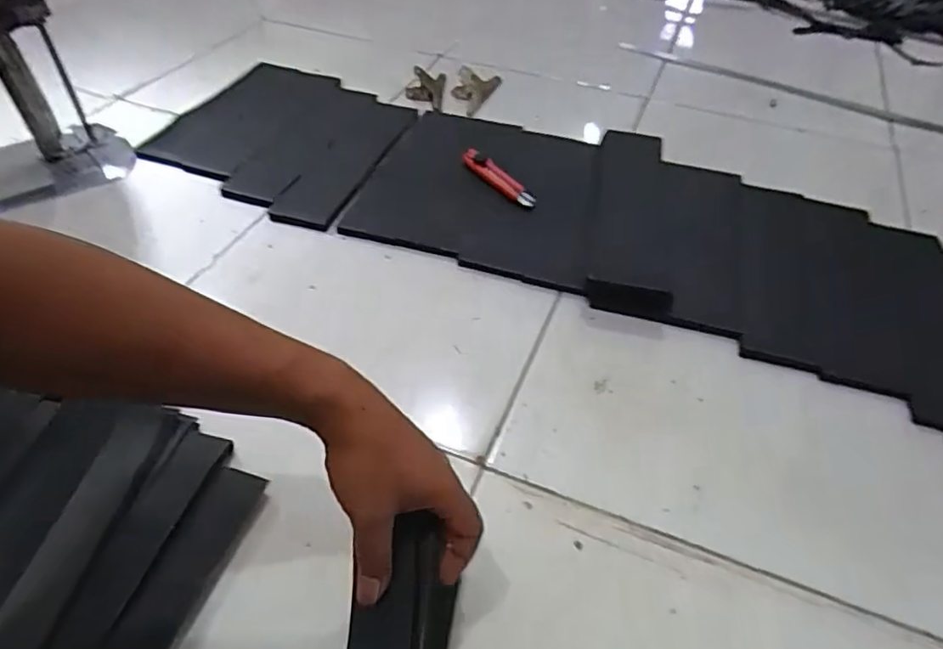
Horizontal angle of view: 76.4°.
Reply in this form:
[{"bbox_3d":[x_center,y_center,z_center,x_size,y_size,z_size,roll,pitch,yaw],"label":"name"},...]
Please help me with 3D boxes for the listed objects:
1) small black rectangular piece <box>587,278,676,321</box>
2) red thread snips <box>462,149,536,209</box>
[{"bbox_3d":[0.174,-0.028,0.666,0.093,0.036,0.010,14,47,11],"label":"small black rectangular piece"},{"bbox_3d":[0.037,-0.204,0.831,0.129,0.019,0.025,40,56,14],"label":"red thread snips"}]

